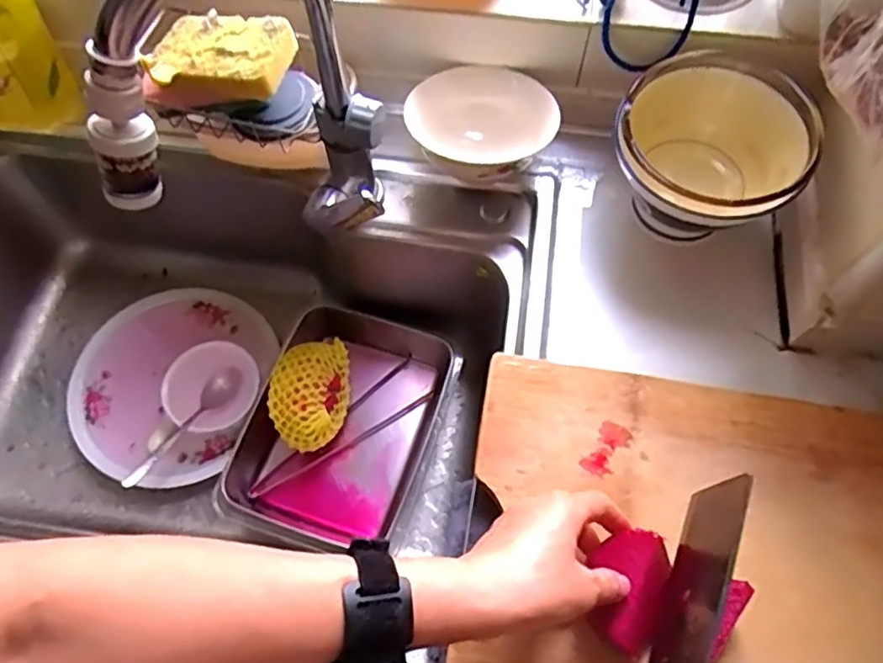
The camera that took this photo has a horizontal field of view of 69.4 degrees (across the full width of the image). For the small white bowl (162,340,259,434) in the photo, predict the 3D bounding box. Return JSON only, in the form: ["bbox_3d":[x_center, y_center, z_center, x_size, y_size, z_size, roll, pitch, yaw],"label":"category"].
[{"bbox_3d":[-0.260,0.069,0.732,0.106,0.046,0.096,-30,68,-14],"label":"small white bowl"}]

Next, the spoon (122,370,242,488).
[{"bbox_3d":[-0.280,0.103,0.699,0.029,0.022,0.165,27,52,12],"label":"spoon"}]

